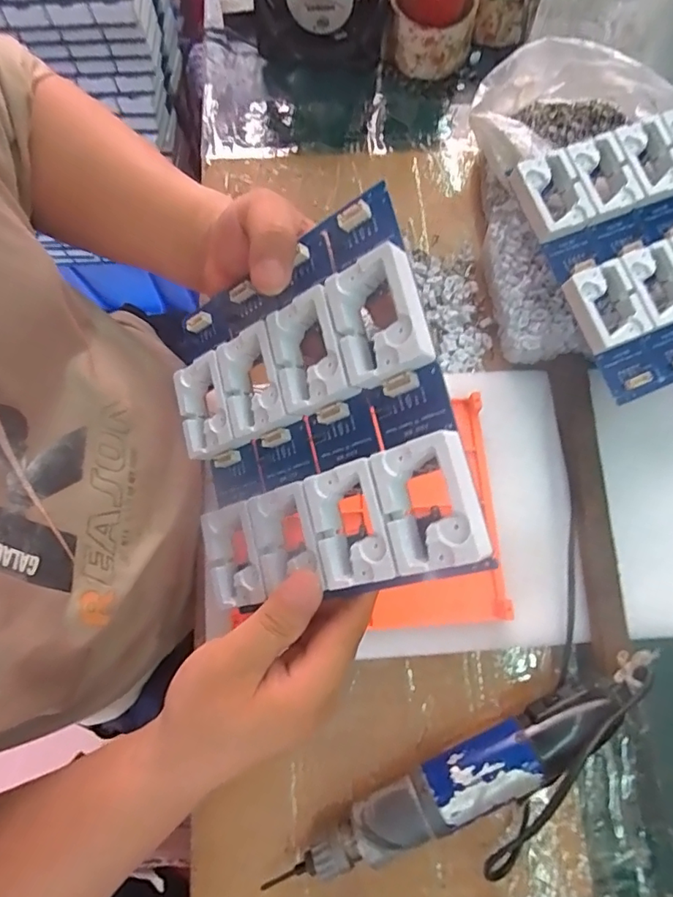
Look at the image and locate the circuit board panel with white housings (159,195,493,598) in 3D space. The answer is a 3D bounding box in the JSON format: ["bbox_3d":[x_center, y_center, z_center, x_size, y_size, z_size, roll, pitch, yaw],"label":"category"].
[{"bbox_3d":[-0.019,-0.015,0.275,0.163,0.020,0.184,-21,76,32],"label":"circuit board panel with white housings"}]

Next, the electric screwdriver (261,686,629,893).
[{"bbox_3d":[0.075,0.217,0.334,0.239,0.046,0.038,-25,77,-7],"label":"electric screwdriver"}]

